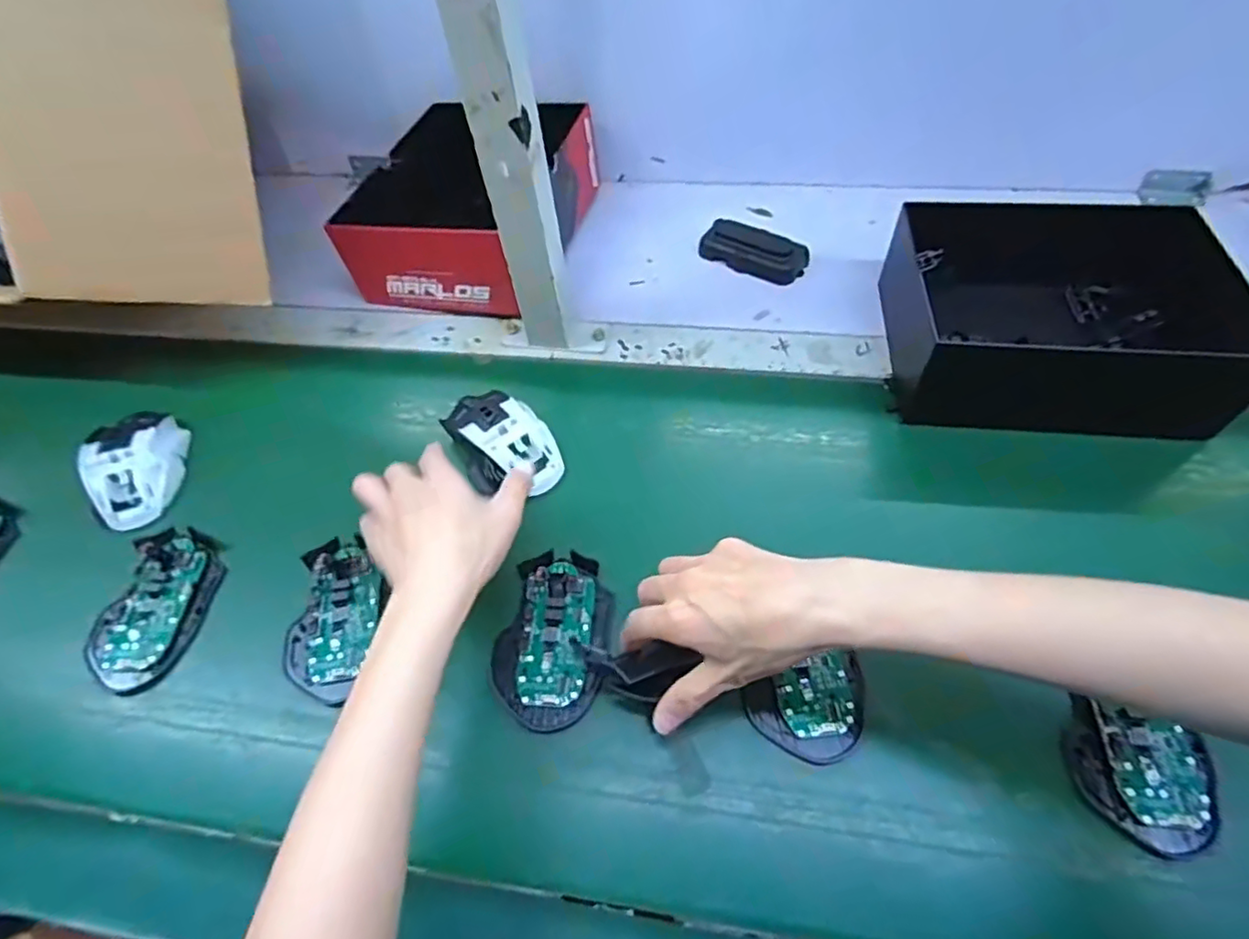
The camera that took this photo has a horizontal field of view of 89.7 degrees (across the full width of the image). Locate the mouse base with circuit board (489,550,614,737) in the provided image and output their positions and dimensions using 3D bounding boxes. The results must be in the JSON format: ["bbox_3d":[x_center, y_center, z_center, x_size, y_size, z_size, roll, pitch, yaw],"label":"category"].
[{"bbox_3d":[-0.048,0.109,0.418,0.070,0.020,0.115,2,58,5],"label":"mouse base with circuit board"}]

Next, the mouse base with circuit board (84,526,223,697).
[{"bbox_3d":[-0.330,0.095,0.443,0.065,0.020,0.113,5,58,7],"label":"mouse base with circuit board"}]

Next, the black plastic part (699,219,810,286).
[{"bbox_3d":[0.126,-0.215,0.620,0.102,0.025,0.046,24,62,18],"label":"black plastic part"}]

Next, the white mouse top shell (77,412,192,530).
[{"bbox_3d":[-0.393,-0.005,0.504,0.061,0.033,0.101,-16,58,-6],"label":"white mouse top shell"}]

